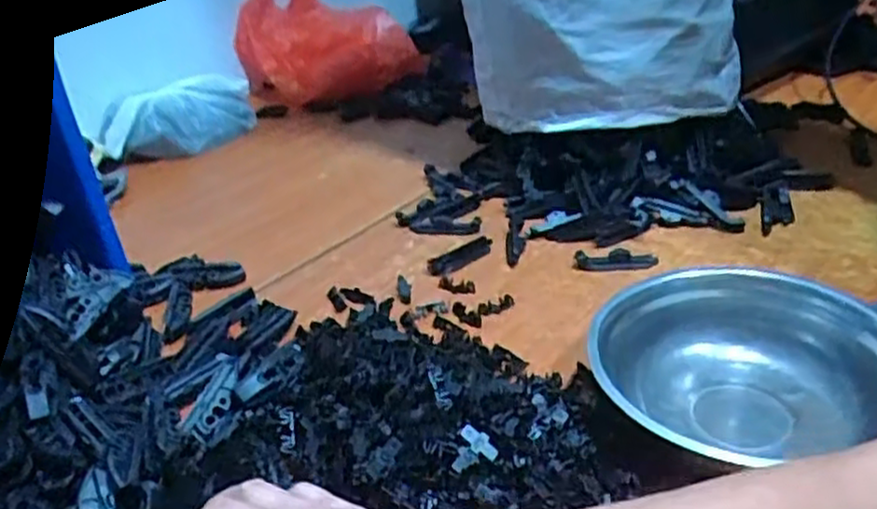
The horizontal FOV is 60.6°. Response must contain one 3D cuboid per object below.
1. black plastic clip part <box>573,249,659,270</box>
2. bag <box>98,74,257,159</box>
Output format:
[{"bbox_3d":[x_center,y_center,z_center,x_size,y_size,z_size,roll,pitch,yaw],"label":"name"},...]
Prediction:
[{"bbox_3d":[0.164,0.004,0.699,0.074,0.009,0.026,2,31,14],"label":"black plastic clip part"},{"bbox_3d":[-0.367,-0.194,1.065,0.085,0.085,0.239,20,40,38],"label":"bag"}]

